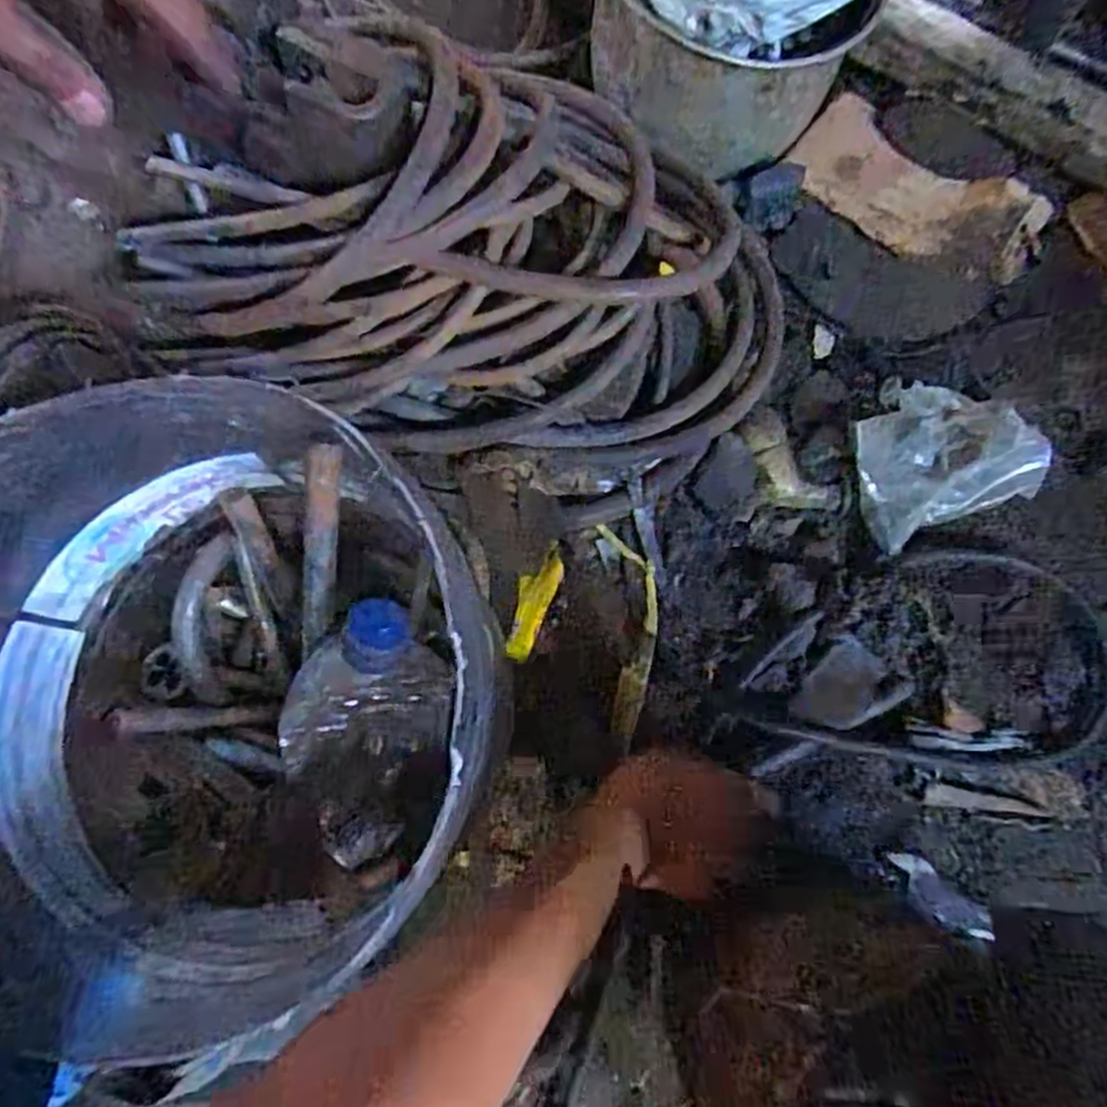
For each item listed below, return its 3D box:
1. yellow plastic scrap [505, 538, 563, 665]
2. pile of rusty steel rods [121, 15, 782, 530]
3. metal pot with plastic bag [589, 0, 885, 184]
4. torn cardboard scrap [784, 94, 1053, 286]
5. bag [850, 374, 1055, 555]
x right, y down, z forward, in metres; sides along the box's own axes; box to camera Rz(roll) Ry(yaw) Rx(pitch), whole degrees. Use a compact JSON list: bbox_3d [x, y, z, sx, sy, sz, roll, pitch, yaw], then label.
[{"bbox_3d":[-0.015,0.034,0.573,0.027,0.008,0.092,22,74,4],"label":"yellow plastic scrap"},{"bbox_3d":[-0.076,-0.211,0.556,0.491,0.165,0.263,20,74,4],"label":"pile of rusty steel rods"},{"bbox_3d":[0.136,-0.440,0.637,0.221,0.161,0.196,30,75,7],"label":"metal pot with plastic bag"},{"bbox_3d":[0.328,-0.325,0.694,0.223,0.029,0.107,26,74,6],"label":"torn cardboard scrap"},{"bbox_3d":[0.303,-0.085,0.599,0.159,0.041,0.122,-20,75,-8],"label":"bag"}]

